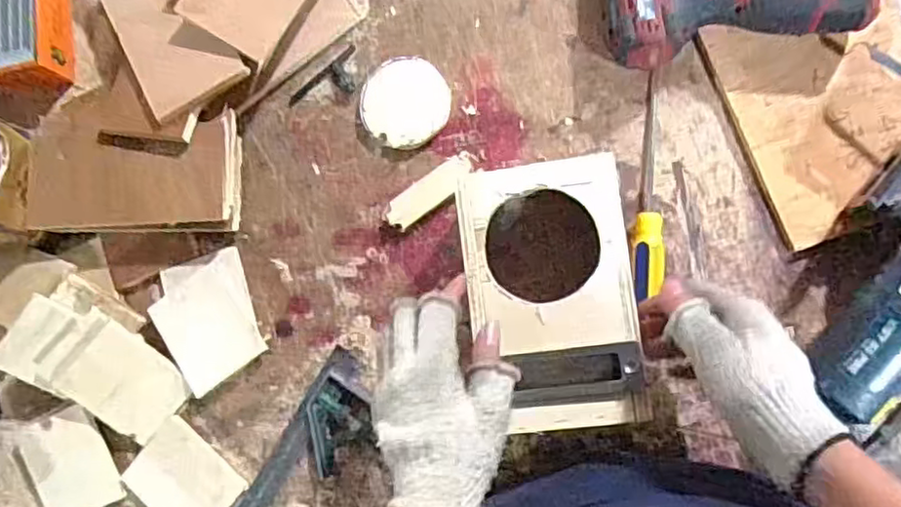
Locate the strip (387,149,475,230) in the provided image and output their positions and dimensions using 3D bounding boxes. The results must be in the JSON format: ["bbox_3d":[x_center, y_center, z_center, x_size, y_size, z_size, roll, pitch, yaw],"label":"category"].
[{"bbox_3d":[-0.017,-0.057,0.602,0.090,0.014,0.027,-36,83,5],"label":"strip"}]

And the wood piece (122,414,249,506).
[{"bbox_3d":[-0.253,0.217,0.626,0.099,0.011,0.080,41,93,8],"label":"wood piece"}]

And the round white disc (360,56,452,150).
[{"bbox_3d":[-0.041,-0.142,0.616,0.081,0.013,0.083,0,87,8],"label":"round white disc"}]

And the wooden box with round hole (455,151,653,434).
[{"bbox_3d":[0.082,0.032,0.540,0.119,0.102,0.197,-8,86,8],"label":"wooden box with round hole"}]

